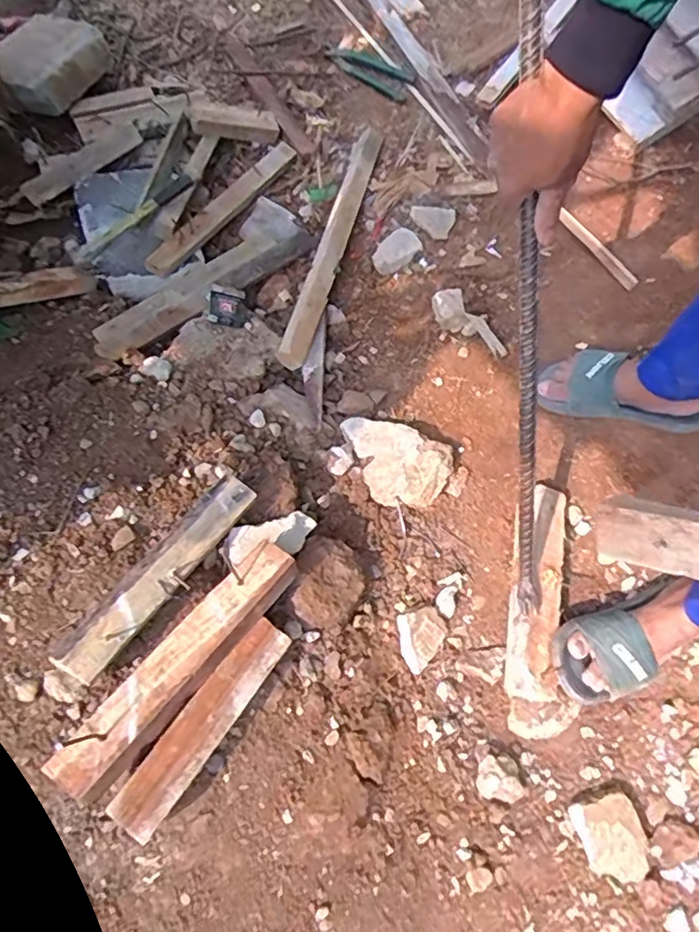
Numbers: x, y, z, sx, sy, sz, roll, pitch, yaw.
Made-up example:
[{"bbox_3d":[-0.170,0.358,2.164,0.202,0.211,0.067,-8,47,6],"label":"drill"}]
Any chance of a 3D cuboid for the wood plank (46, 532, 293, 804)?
[{"bbox_3d":[-0.188,0.219,0.670,0.065,0.029,0.331,39,62,9],"label":"wood plank"}]

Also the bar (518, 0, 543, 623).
[{"bbox_3d":[0.185,-0.160,0.592,0.027,0.028,0.807,-10,120,-1],"label":"bar"}]

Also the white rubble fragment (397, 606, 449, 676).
[{"bbox_3d":[0.104,0.239,0.814,0.071,0.044,0.084,-16,78,-2],"label":"white rubble fragment"}]

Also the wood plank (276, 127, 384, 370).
[{"bbox_3d":[-0.027,-0.446,1.125,0.051,0.050,0.614,14,65,4],"label":"wood plank"}]

